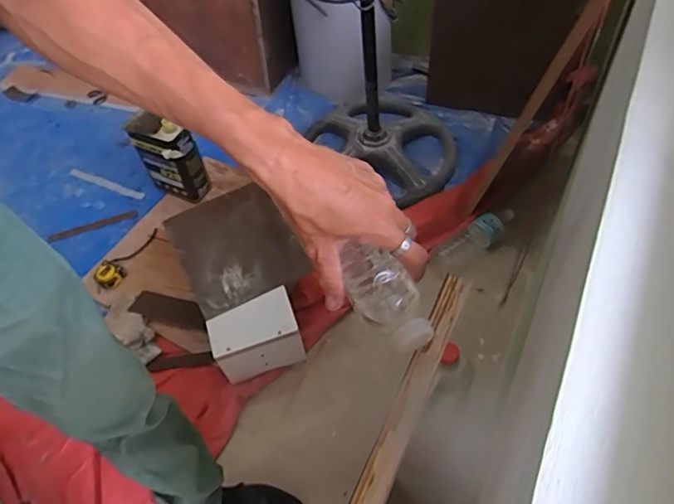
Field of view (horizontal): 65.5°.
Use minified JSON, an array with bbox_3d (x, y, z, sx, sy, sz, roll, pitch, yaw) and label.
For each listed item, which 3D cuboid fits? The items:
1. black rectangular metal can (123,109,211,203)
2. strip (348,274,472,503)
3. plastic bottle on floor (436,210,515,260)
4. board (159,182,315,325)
[{"bbox_3d":[-0.472,-0.261,1.482,0.169,0.270,0.089,16,56,16],"label":"black rectangular metal can"},{"bbox_3d":[0.033,0.148,0.367,0.023,0.018,0.325,19,57,18],"label":"strip"},{"bbox_3d":[0.371,-0.044,1.354,0.227,0.061,0.074,-30,56,-17],"label":"plastic bottle on floor"},{"bbox_3d":[-0.235,-0.014,1.197,0.250,0.020,0.308,-26,58,-12],"label":"board"}]

